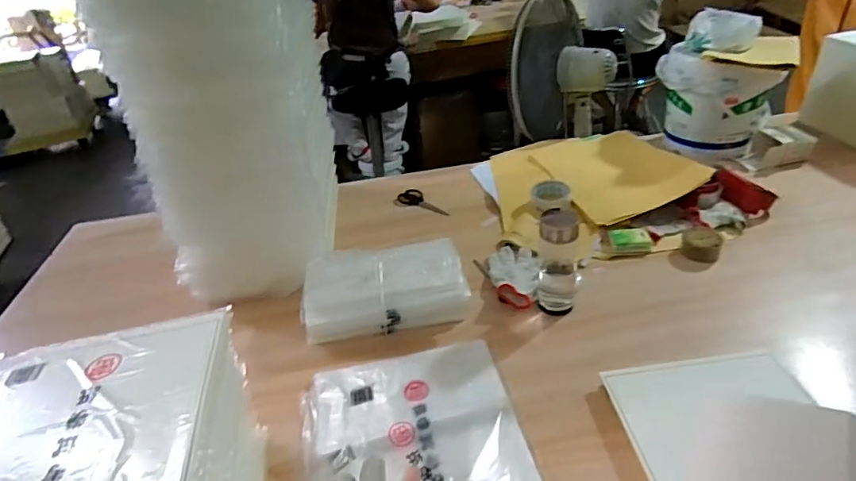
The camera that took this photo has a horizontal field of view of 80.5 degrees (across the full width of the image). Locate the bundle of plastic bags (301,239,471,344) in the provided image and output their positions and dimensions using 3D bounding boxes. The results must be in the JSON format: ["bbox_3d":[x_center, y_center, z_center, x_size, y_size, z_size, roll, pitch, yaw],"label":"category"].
[{"bbox_3d":[-0.078,0.091,0.931,0.295,0.108,0.143,-6,34,0],"label":"bundle of plastic bags"}]

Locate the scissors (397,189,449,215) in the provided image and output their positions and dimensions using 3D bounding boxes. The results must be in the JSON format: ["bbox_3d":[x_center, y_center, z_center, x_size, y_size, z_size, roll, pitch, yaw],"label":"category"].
[{"bbox_3d":[-0.007,-0.097,1.309,0.158,0.011,0.061,22,43,35],"label":"scissors"}]

